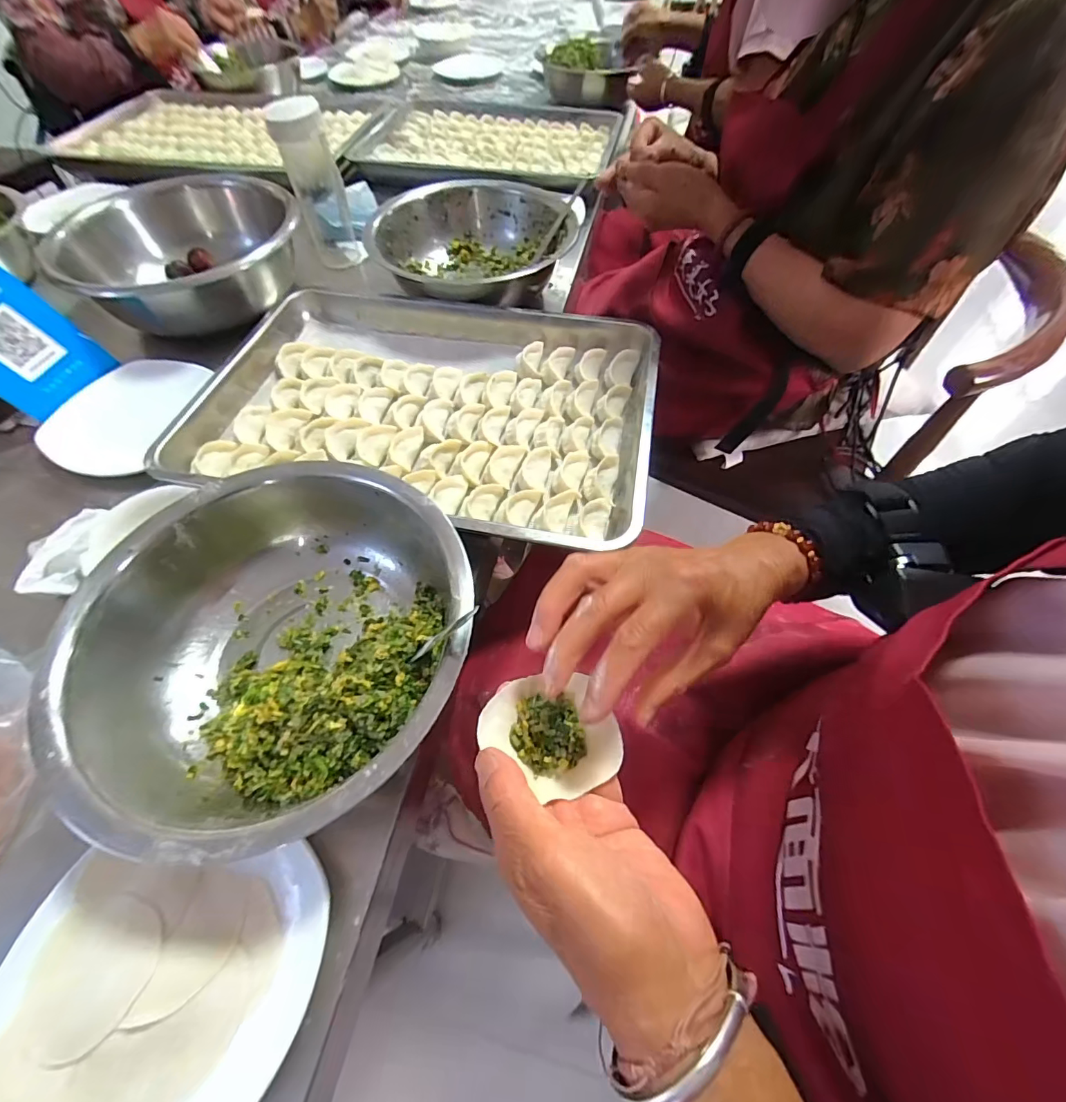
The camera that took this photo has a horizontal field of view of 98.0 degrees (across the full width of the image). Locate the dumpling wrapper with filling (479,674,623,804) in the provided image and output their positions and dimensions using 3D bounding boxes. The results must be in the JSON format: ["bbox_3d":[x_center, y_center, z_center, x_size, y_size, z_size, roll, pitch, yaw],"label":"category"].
[{"bbox_3d":[0.009,0.098,0.248,0.064,0.014,0.064,-26,62,-15],"label":"dumpling wrapper with filling"}]

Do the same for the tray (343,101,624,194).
[{"bbox_3d":[-0.099,-0.828,0.935,0.516,0.027,0.399,9,59,6],"label":"tray"}]

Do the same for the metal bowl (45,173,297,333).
[{"bbox_3d":[-0.466,-0.416,0.635,0.263,0.088,0.263,0,59,0],"label":"metal bowl"}]

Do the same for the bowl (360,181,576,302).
[{"bbox_3d":[-0.081,-0.430,0.669,0.267,0.089,0.282,0,59,0],"label":"bowl"}]

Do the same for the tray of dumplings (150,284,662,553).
[{"bbox_3d":[-0.121,-0.180,0.543,0.505,0.066,0.373,9,59,6],"label":"tray of dumplings"}]

